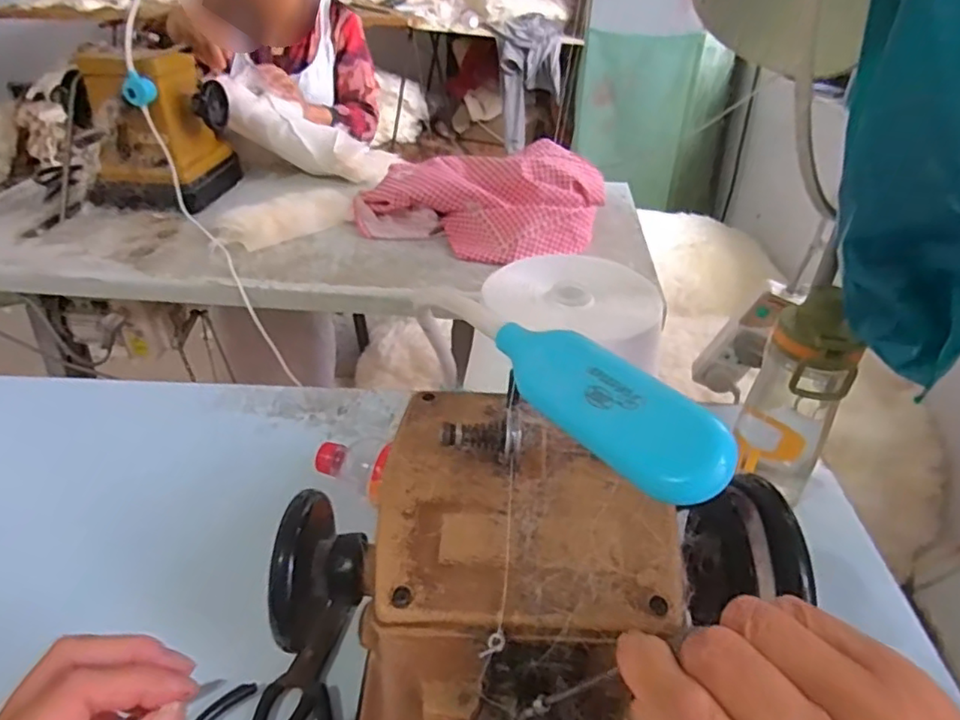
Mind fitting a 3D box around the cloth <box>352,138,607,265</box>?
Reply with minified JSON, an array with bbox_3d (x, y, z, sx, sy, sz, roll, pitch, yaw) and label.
[{"bbox_3d":[-0.004,-0.286,1.037,0.400,0.120,0.240,13,38,17],"label":"cloth"}]

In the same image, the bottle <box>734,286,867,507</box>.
[{"bbox_3d":[0.268,0.040,0.517,0.069,0.190,0.065,24,42,29],"label":"bottle"}]

